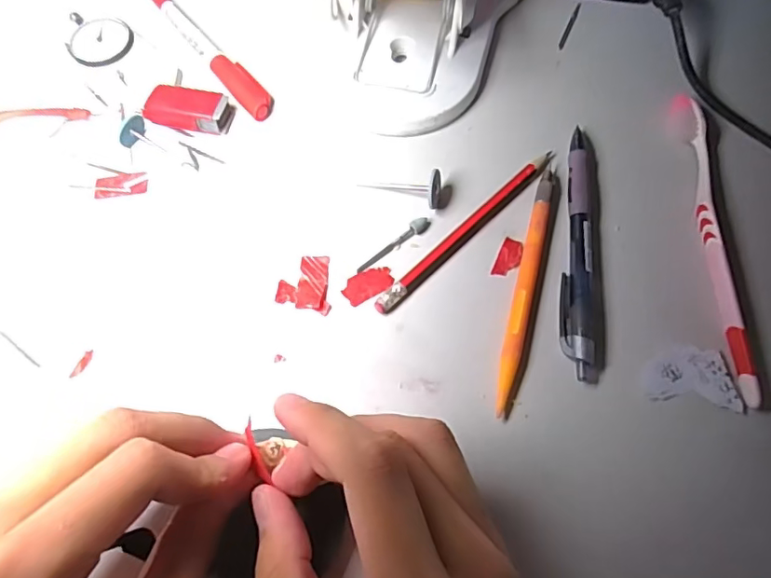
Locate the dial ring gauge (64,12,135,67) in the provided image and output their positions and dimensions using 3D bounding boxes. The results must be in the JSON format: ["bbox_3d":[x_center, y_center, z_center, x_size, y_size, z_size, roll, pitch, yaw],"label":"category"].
[{"bbox_3d":[-0.179,-0.158,0.331,0.037,0.011,0.051,-30,69,-11],"label":"dial ring gauge"}]

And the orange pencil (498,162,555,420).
[{"bbox_3d":[0.070,-0.004,0.266,0.010,0.007,0.134,14,68,7],"label":"orange pencil"}]

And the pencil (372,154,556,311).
[{"bbox_3d":[0.042,-0.031,0.279,0.126,0.007,0.007,-43,72,-16],"label":"pencil"}]

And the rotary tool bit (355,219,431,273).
[{"bbox_3d":[0.004,-0.024,0.278,0.046,0.004,0.006,-35,70,-13],"label":"rotary tool bit"}]

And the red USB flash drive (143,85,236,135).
[{"bbox_3d":[-0.112,-0.103,0.305,0.046,0.015,0.021,10,67,5],"label":"red USB flash drive"}]

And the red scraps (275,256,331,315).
[{"bbox_3d":[-0.038,-0.004,0.270,0.027,0.005,0.030,15,68,7],"label":"red scraps"}]

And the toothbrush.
[{"bbox_3d":[0.164,-0.028,0.272,0.015,0.011,0.171,3,67,2],"label":"toothbrush"}]

